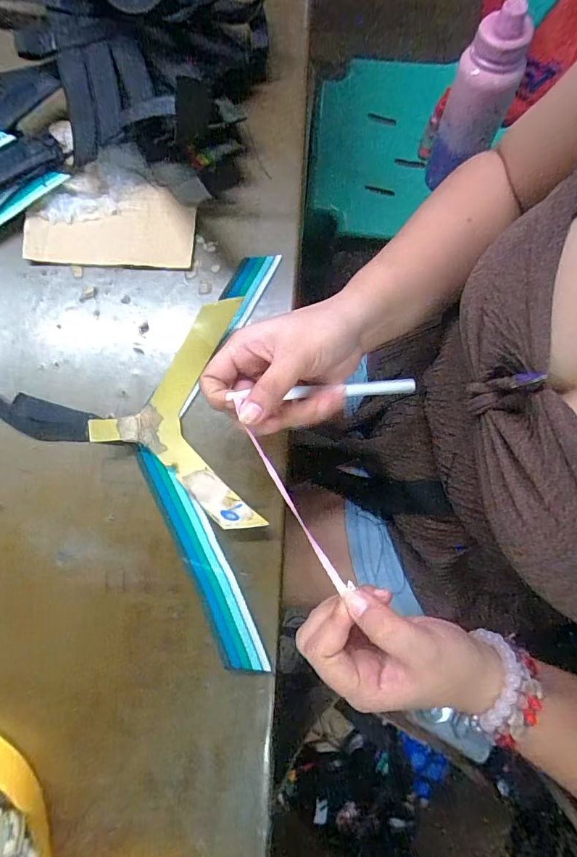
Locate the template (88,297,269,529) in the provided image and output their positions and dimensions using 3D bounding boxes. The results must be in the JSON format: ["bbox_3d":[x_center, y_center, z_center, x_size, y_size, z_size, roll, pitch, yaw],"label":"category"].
[{"bbox_3d":[-0.093,-0.007,0.339,0.122,0.034,0.180,-7,78,0],"label":"template"}]

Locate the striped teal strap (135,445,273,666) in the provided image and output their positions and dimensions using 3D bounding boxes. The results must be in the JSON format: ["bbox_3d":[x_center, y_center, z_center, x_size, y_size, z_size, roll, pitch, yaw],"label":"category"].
[{"bbox_3d":[-0.070,0.097,0.329,0.031,0.013,0.189,-27,79,-4],"label":"striped teal strap"}]

